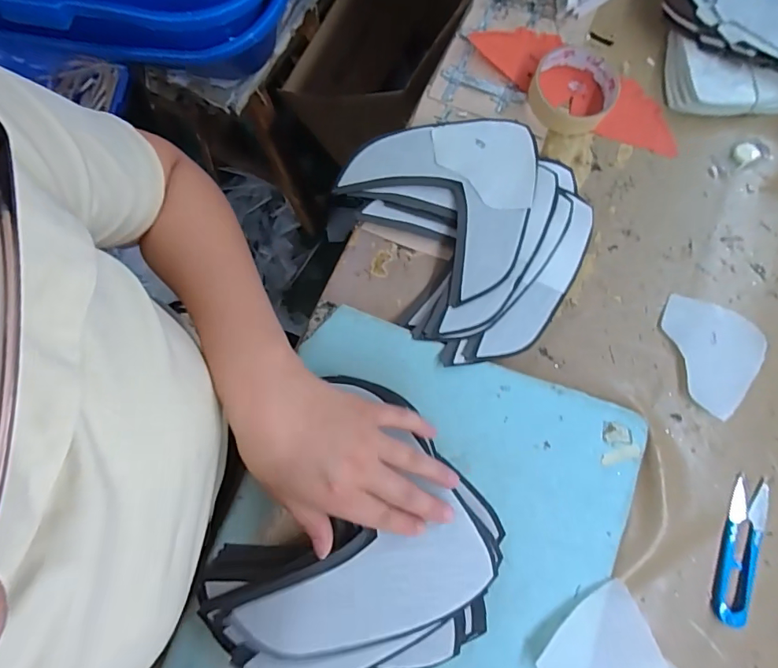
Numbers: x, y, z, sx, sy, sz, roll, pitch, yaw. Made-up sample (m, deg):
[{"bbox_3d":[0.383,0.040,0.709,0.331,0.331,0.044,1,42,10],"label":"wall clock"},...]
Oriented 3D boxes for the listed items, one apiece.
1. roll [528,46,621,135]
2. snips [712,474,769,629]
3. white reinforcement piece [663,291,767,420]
[{"bbox_3d":[0.187,-0.243,0.461,0.089,0.021,0.089,0,78,-1],"label":"roll"},{"bbox_3d":[0.290,0.178,0.383,0.027,0.012,0.115,17,79,5],"label":"snips"},{"bbox_3d":[0.283,0.016,0.419,0.088,0.004,0.091,30,81,10],"label":"white reinforcement piece"}]

